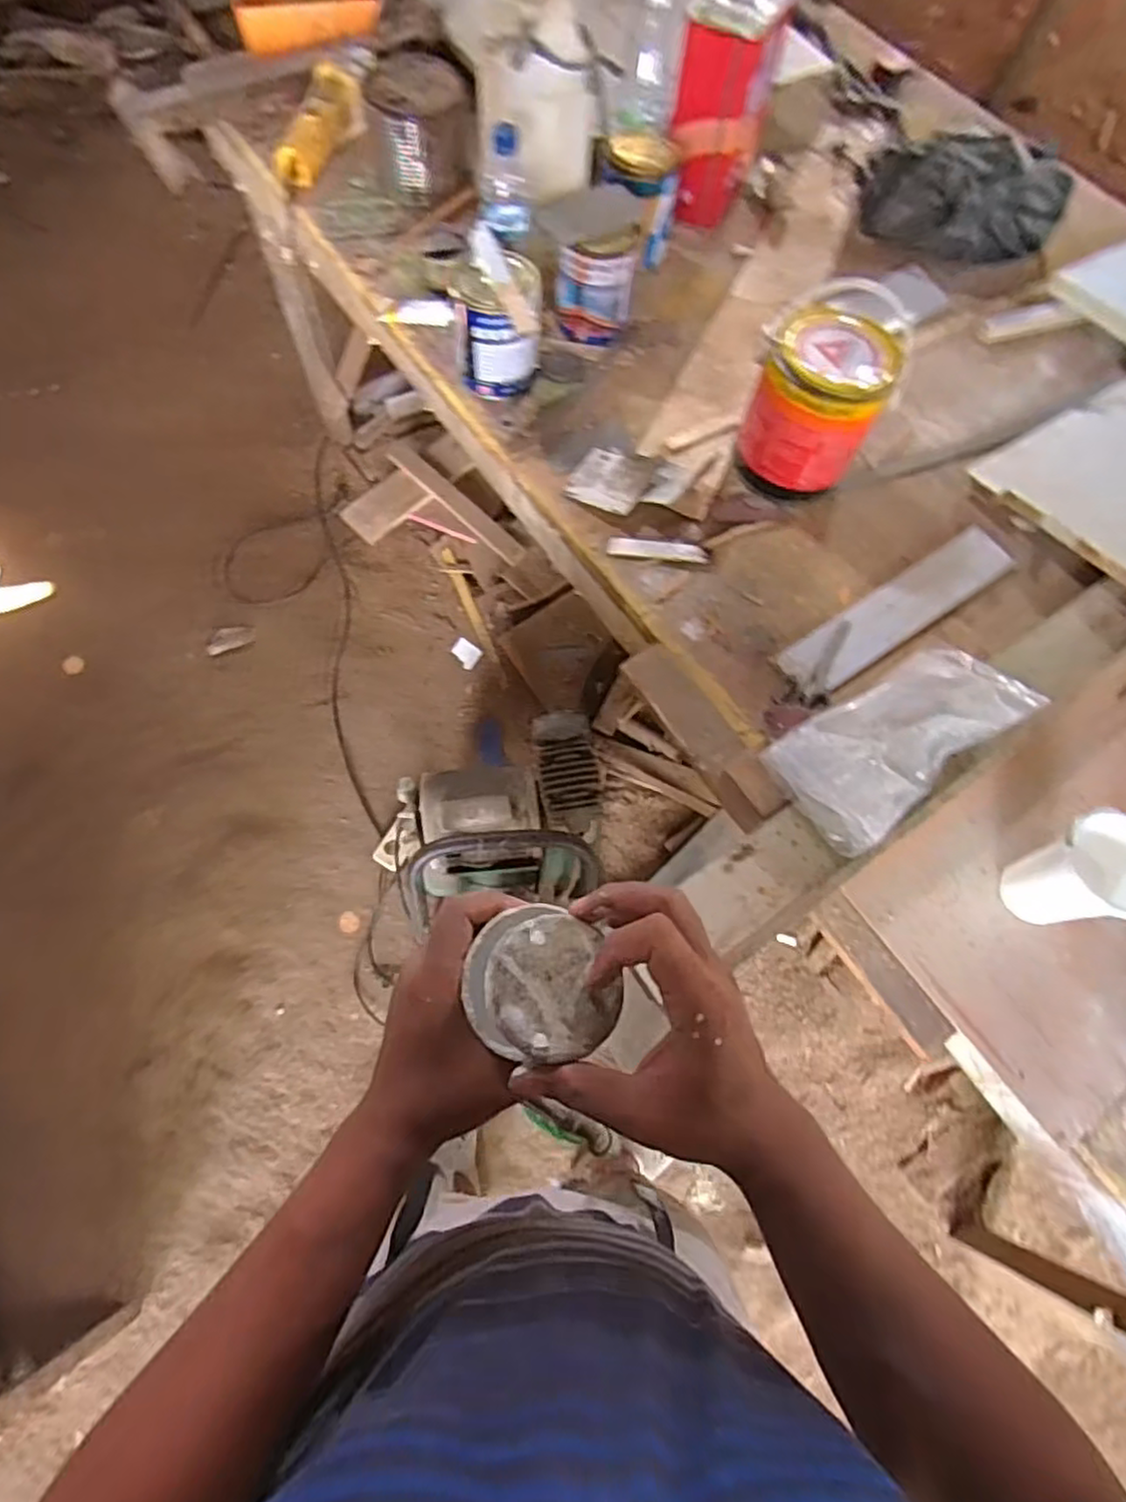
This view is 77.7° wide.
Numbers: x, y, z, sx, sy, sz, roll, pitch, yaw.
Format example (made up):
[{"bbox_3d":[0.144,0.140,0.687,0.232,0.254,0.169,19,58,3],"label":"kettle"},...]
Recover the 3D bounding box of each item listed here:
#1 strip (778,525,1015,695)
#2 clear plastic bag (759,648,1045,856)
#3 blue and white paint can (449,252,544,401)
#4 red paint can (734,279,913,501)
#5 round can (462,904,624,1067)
[{"bbox_3d":[0.407,-0.172,0.849,0.333,0.009,0.080,-33,62,-13],"label":"strip"},{"bbox_3d":[0.360,-0.012,0.751,0.280,0.059,0.136,-31,74,-13],"label":"clear plastic bag"},{"bbox_3d":[-0.086,-0.554,0.915,0.112,0.133,0.101,-2,69,-4],"label":"blue and white paint can"},{"bbox_3d":[0.311,-0.424,0.859,0.154,0.177,0.149,1,69,-2],"label":"red paint can"},{"bbox_3d":[-0.012,0.123,0.373,0.076,0.036,0.081,1,68,-2],"label":"round can"}]

